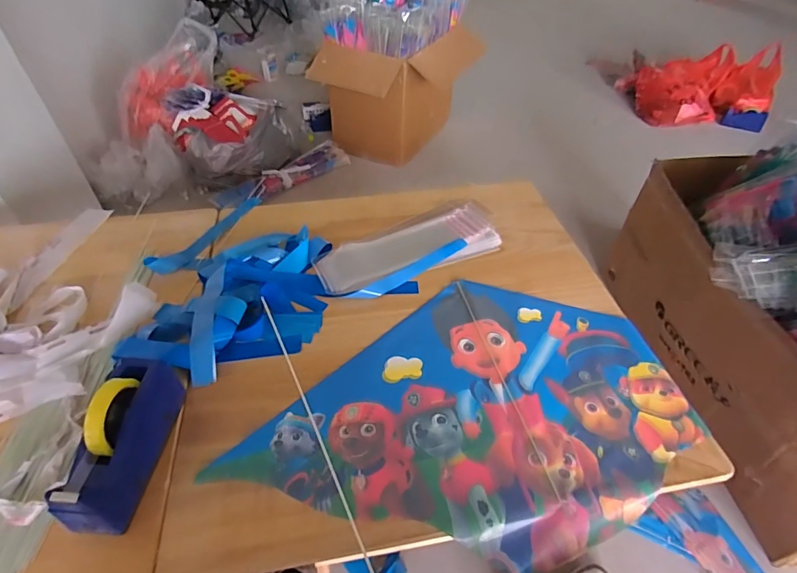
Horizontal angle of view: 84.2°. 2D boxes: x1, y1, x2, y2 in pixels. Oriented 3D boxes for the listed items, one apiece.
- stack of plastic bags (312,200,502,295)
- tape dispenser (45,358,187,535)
[{"bbox_3d":[0.023,-0.095,0.967,0.422,0.015,0.183,-18,50,-19],"label":"stack of plastic bags"},{"bbox_3d":[-0.368,0.198,0.591,0.069,0.123,0.214,2,47,-1],"label":"tape dispenser"}]

